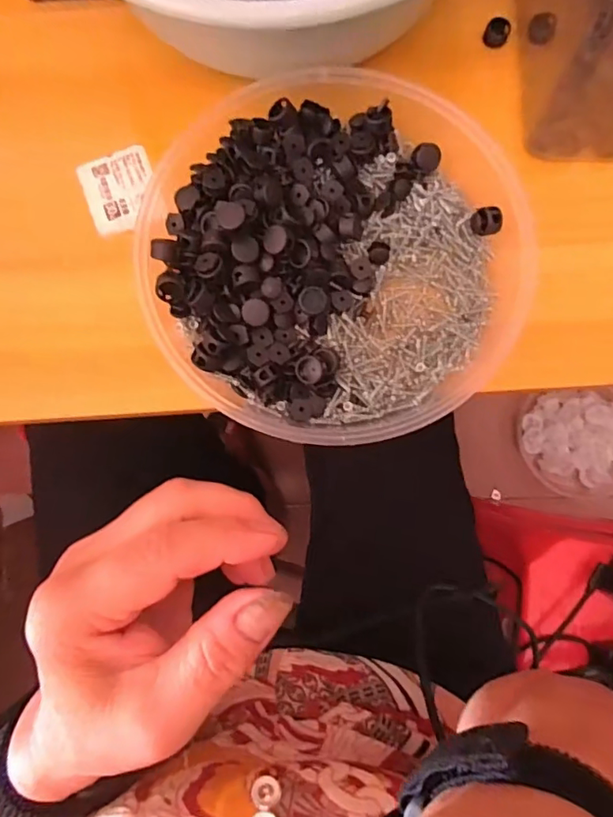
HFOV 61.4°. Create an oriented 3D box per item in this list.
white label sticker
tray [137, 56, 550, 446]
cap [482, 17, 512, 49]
[{"bbox_3d":[-0.129,-0.152,0.358,0.047,0.004,0.058,-19,86,-7],"label":"white label sticker"},{"bbox_3d":[0.016,-0.094,0.321,0.220,0.049,0.225,0,82,1],"label":"tray"},{"bbox_3d":[0.135,-0.265,0.364,0.017,0.011,0.015,22,83,4],"label":"cap"}]

